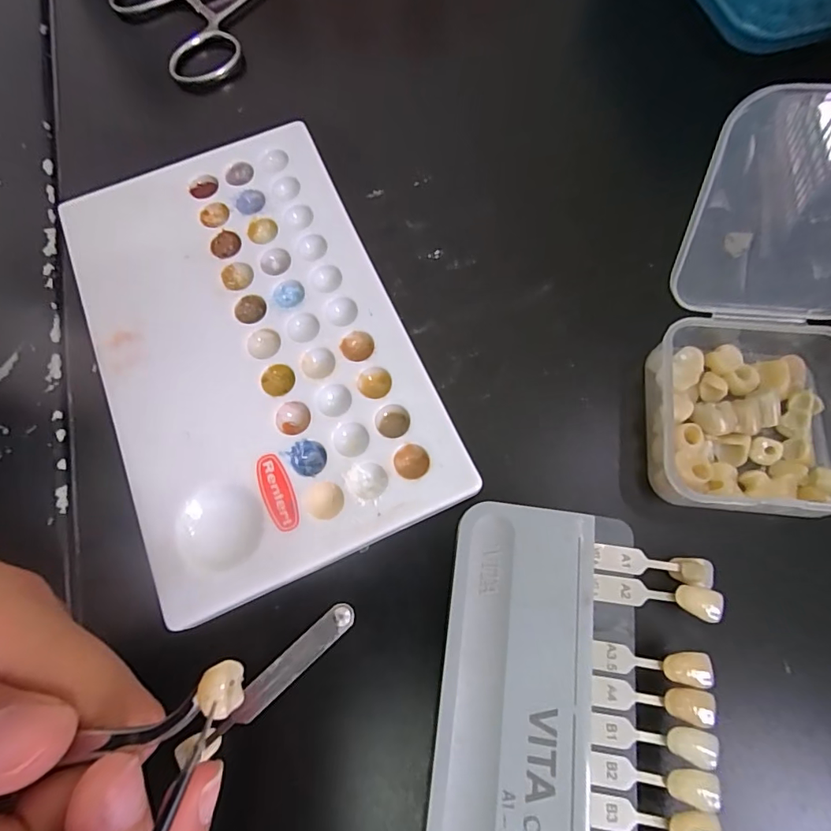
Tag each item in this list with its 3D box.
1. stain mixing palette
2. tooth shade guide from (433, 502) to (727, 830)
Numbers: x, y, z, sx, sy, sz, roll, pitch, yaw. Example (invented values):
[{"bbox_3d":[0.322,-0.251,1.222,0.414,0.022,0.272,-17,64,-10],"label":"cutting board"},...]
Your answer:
[{"bbox_3d":[-0.053,-0.024,0.154,0.091,0.008,0.150,-24,73,-6],"label":"stain mixing palette"},{"bbox_3d":[0.038,0.097,0.111,0.066,0.009,0.143,7,73,4],"label":"tooth shade guide"}]

